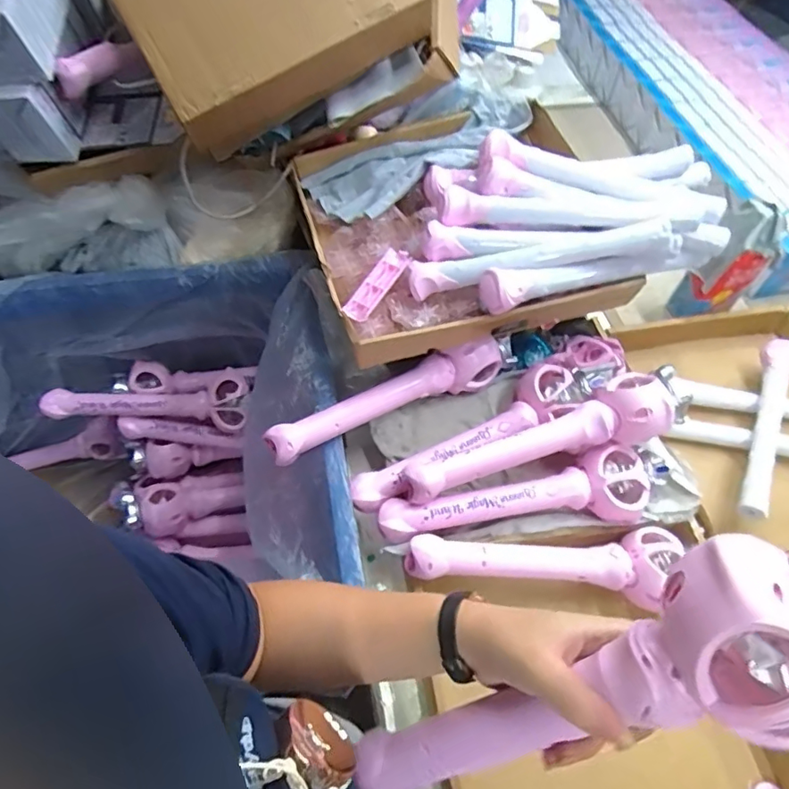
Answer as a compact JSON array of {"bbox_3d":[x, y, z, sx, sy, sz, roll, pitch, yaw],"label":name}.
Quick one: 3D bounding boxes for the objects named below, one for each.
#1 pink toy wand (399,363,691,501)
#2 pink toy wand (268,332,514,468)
[{"bbox_3d":[0.186,0.059,0.649,0.355,0.110,0.074,-15,58,-12],"label":"pink toy wand"},{"bbox_3d":[0.008,-0.001,0.693,0.355,0.061,0.055,-23,60,-17],"label":"pink toy wand"}]

